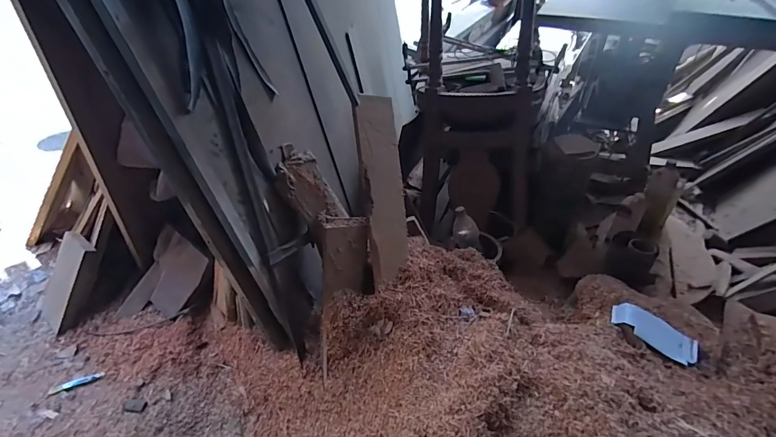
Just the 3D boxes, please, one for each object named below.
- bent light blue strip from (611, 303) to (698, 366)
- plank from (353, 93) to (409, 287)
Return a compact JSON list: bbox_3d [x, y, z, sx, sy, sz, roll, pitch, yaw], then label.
[{"bbox_3d":[0.711,0.303,1.040,0.202,0.042,0.106,32,50,33],"label":"bent light blue strip"},{"bbox_3d":[-0.007,-0.089,1.082,0.143,0.505,0.026,-8,-1,-41],"label":"plank"}]

